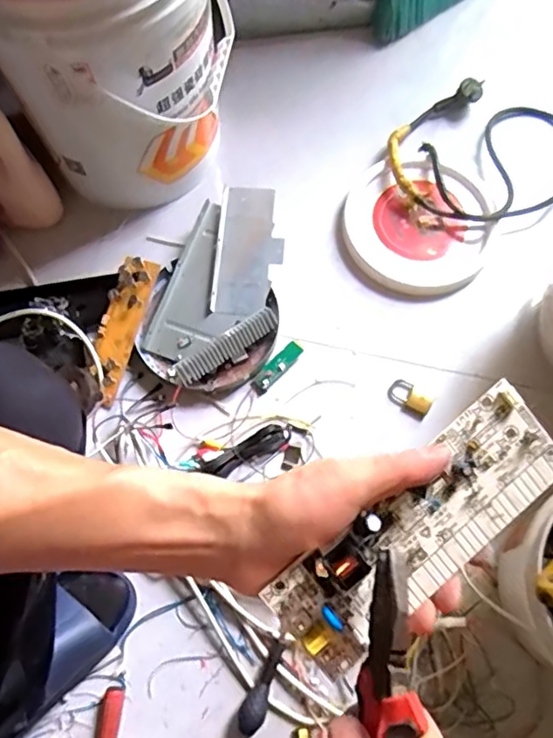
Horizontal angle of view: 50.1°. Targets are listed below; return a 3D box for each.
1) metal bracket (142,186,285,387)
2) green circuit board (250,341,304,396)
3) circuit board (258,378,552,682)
[{"bbox_3d":[-0.075,-0.120,0.838,0.166,0.039,0.299,17,71,7],"label":"metal bracket"},{"bbox_3d":[0.002,-0.001,0.824,0.025,0.009,0.088,42,76,14],"label":"green circuit board"},{"bbox_3d":[0.086,0.094,0.340,0.189,0.017,0.067,-40,95,-8],"label":"circuit board"}]

